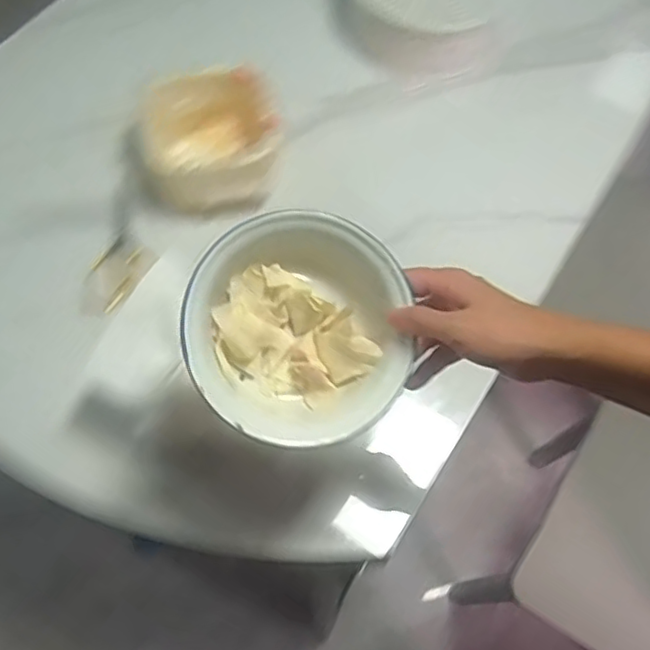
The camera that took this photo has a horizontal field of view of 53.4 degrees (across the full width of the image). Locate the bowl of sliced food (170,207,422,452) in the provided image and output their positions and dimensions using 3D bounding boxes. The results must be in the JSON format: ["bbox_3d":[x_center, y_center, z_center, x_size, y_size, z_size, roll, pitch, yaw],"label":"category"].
[{"bbox_3d":[-0.020,0.004,0.507,0.175,0.075,0.175,3,78,-15],"label":"bowl of sliced food"}]

